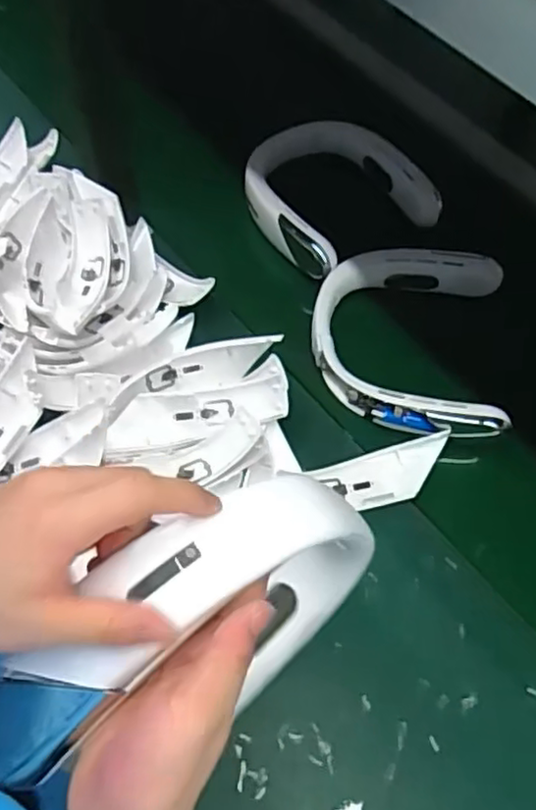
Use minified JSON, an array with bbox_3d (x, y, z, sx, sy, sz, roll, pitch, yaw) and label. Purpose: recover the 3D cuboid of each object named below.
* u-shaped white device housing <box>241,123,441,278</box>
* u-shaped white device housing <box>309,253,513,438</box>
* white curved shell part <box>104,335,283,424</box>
[{"bbox_3d":[0.064,-0.262,0.796,0.192,0.066,0.222,-35,68,-19],"label":"u-shaped white device housing"},{"bbox_3d":[0.144,-0.069,0.693,0.190,0.056,0.207,9,61,2],"label":"u-shaped white device housing"},{"bbox_3d":[-0.076,-0.031,0.651,0.171,0.054,0.035,-20,64,-13],"label":"white curved shell part"}]

